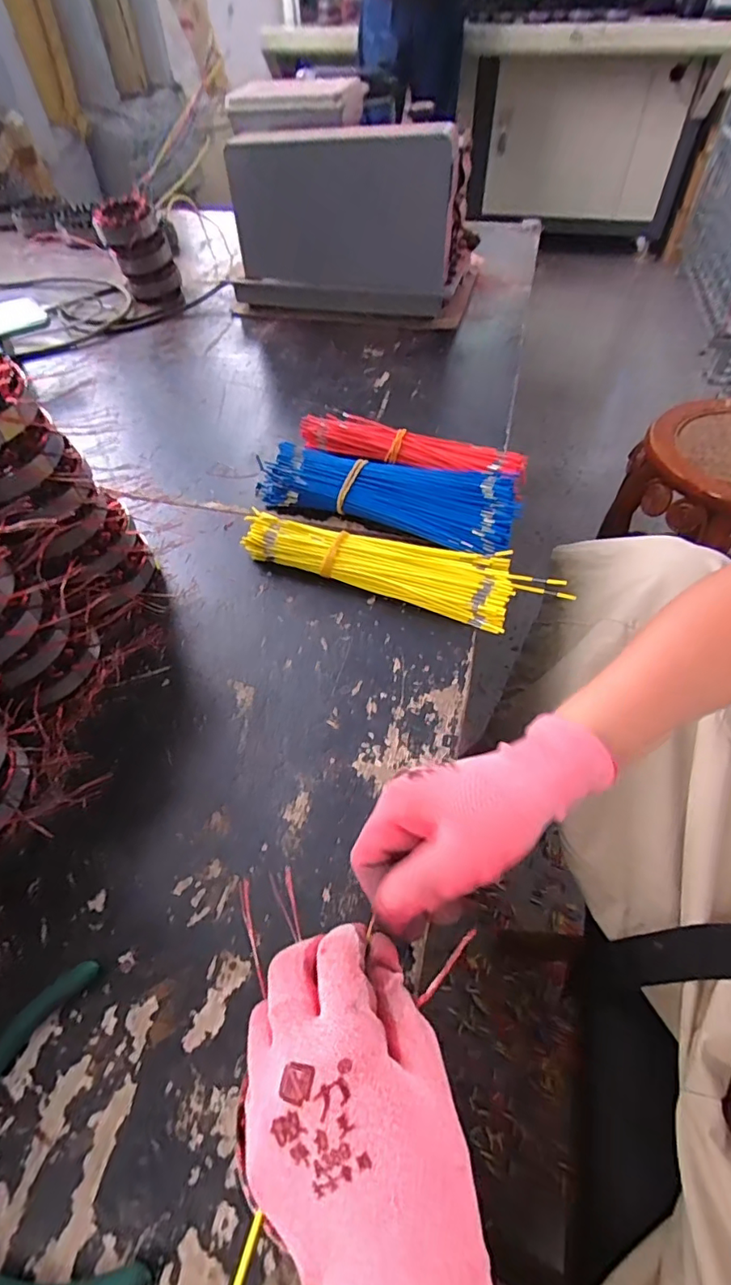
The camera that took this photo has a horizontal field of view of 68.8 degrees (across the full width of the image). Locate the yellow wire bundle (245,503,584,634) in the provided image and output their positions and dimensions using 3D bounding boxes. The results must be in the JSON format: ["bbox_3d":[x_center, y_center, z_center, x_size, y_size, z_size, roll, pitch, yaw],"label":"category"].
[{"bbox_3d":[0.026,-0.071,0.469,0.271,0.032,0.070,19,55,14],"label":"yellow wire bundle"}]

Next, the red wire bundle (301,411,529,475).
[{"bbox_3d":[0.047,-0.208,0.574,0.241,0.029,0.056,18,55,14],"label":"red wire bundle"}]

